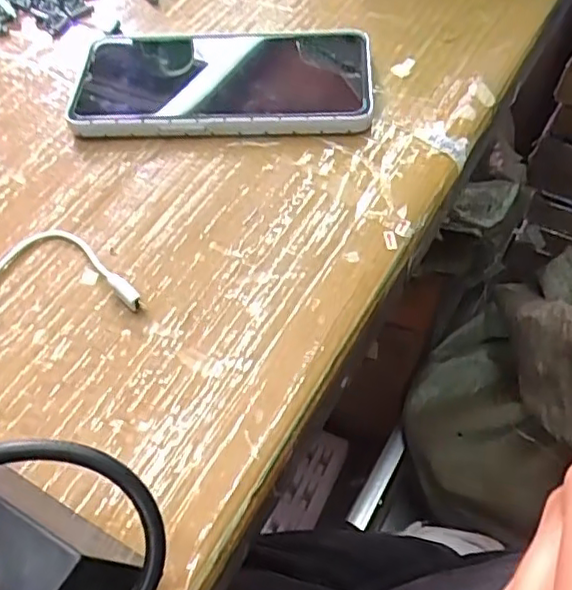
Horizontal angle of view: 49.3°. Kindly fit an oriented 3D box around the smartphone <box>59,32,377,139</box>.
[{"bbox_3d":[-0.035,-0.119,0.350,0.162,0.017,0.075,1,56,3],"label":"smartphone"}]

